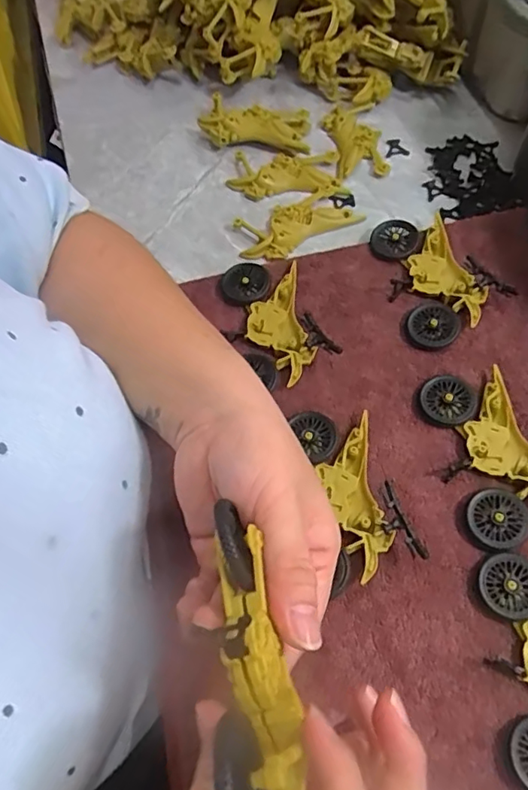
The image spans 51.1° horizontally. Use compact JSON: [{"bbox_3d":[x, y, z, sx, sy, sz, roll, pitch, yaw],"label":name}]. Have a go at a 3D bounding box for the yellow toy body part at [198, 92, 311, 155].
[{"bbox_3d":[-0.008,-0.248,0.506,0.106,0.022,0.054,16,66,11],"label":"yellow toy body part"}]

